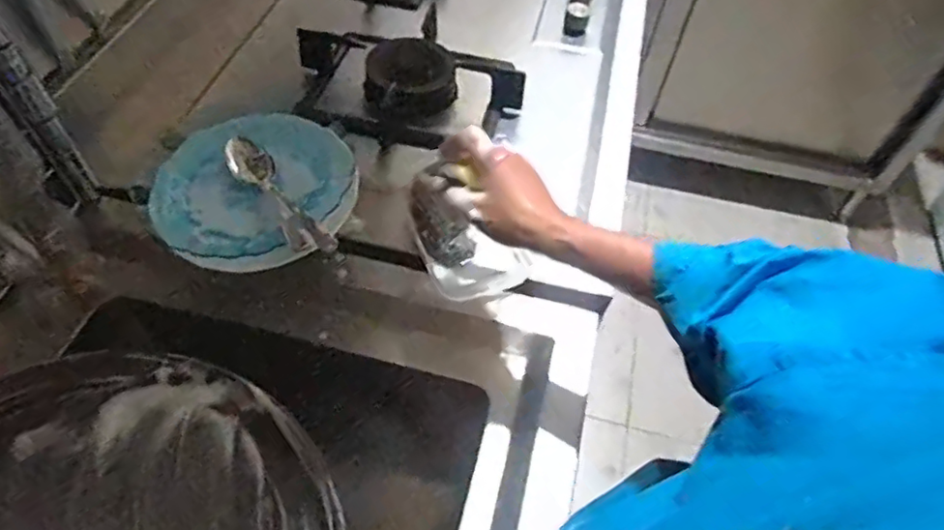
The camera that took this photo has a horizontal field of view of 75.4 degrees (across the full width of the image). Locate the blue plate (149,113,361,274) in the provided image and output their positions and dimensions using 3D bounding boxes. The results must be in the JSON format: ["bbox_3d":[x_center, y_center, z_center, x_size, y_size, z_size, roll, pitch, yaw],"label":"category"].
[{"bbox_3d":[-0.225,-0.075,0.632,0.200,0.037,0.201,2,54,-3],"label":"blue plate"}]

